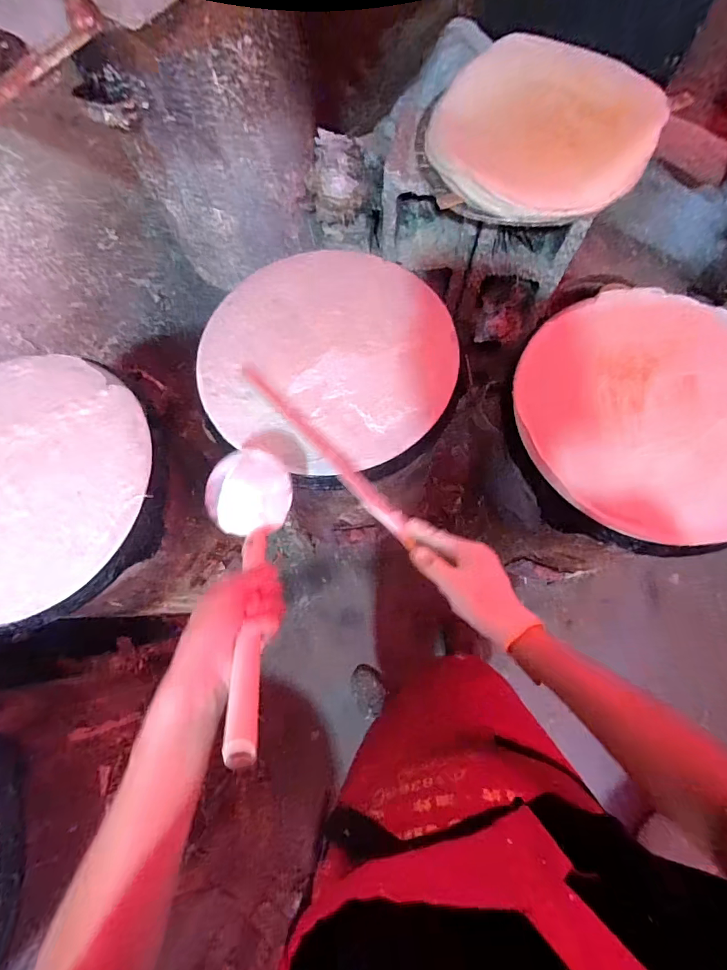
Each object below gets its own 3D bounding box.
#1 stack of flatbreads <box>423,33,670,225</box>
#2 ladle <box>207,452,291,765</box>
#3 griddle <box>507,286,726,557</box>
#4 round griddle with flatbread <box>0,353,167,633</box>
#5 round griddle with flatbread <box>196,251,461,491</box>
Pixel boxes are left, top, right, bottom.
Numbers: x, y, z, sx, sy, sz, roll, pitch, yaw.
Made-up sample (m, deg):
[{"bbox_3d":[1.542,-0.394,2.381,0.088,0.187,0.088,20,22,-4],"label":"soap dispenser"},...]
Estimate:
[{"bbox_3d":[0.302,-0.622,0.745,0.366,0.065,0.383,20,74,8],"label":"stack of flatbreads"},{"bbox_3d":[-0.109,0.079,0.397,0.089,0.057,0.314,-13,36,-2],"label":"ladle"},{"bbox_3d":[0.386,-0.098,0.586,0.349,0.038,0.358,-1,72,2],"label":"griddle"},{"bbox_3d":[-0.467,-0.012,0.599,0.356,0.041,0.385,-1,72,2],"label":"round griddle with flatbread"},{"bbox_3d":[-0.057,-0.185,0.627,0.379,0.035,0.342,40,77,13],"label":"round griddle with flatbread"}]

